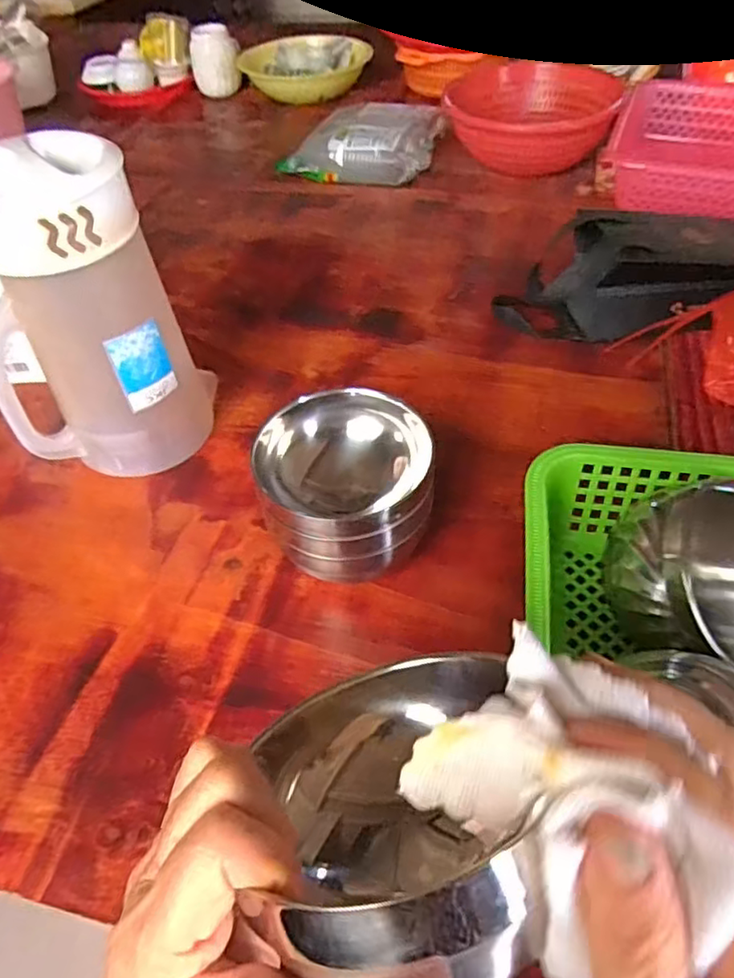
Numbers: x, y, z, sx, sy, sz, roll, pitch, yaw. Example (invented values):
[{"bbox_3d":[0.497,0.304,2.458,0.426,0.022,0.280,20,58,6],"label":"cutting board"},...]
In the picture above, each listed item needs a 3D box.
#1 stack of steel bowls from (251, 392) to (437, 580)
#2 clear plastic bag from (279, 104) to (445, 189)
[{"bbox_3d":[-0.016,0.003,0.474,0.111,0.116,0.096,-22,50,-15],"label":"stack of steel bowls"},{"bbox_3d":[-0.003,-0.546,1.003,0.233,0.064,0.180,13,50,16],"label":"clear plastic bag"}]

